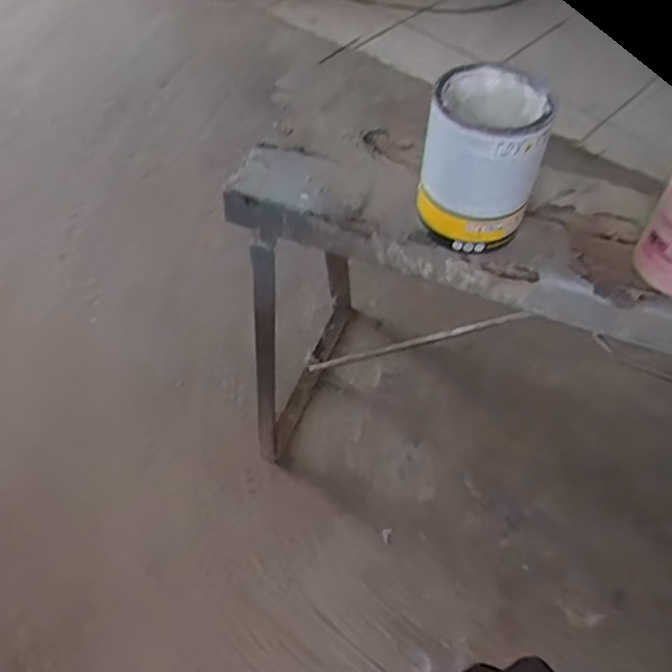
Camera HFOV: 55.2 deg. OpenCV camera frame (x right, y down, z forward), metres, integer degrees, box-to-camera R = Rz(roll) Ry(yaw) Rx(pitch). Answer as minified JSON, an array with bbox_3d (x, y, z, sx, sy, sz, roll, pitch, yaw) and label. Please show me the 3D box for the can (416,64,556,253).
[{"bbox_3d":[0.126,-0.153,0.550,0.096,0.128,0.096,1,54,-1],"label":"can"}]

